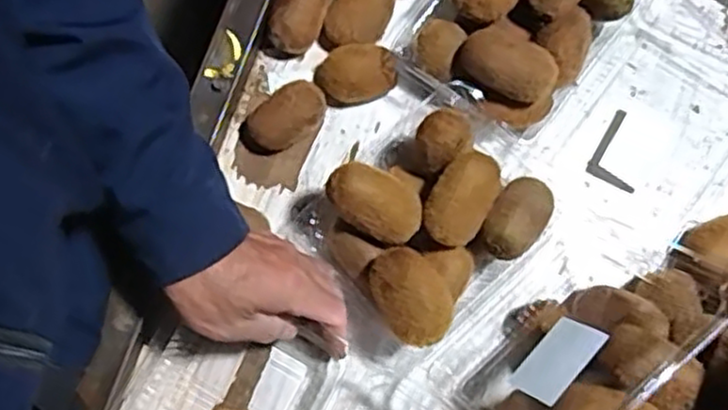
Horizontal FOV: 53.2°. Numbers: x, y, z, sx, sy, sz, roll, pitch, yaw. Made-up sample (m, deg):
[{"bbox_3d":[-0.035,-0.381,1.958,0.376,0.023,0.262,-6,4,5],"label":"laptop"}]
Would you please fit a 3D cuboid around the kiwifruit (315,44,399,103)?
[{"bbox_3d":[-0.006,-0.098,0.551,0.059,0.035,0.038,-5,79,0],"label":"kiwifruit"}]

